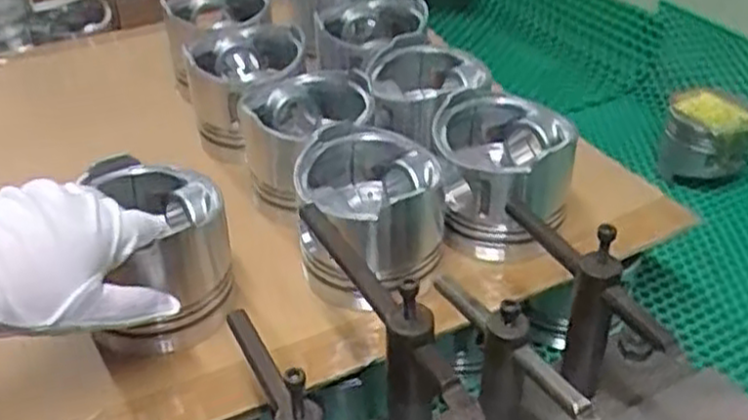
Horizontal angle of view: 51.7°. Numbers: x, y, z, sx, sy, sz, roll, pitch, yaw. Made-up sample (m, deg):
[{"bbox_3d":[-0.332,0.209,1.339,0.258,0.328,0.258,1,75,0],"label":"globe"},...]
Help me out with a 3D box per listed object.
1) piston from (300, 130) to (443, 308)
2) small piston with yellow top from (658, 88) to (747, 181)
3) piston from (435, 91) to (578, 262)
[{"bbox_3d":[-0.004,0.005,0.583,0.106,0.094,0.107,-2,37,-1],"label":"piston"},{"bbox_3d":[0.357,-0.079,0.830,0.090,0.082,0.091,20,42,27],"label":"small piston with yellow top"},{"bbox_3d":[0.101,-0.028,0.615,0.105,0.094,0.106,4,37,7],"label":"piston"}]

